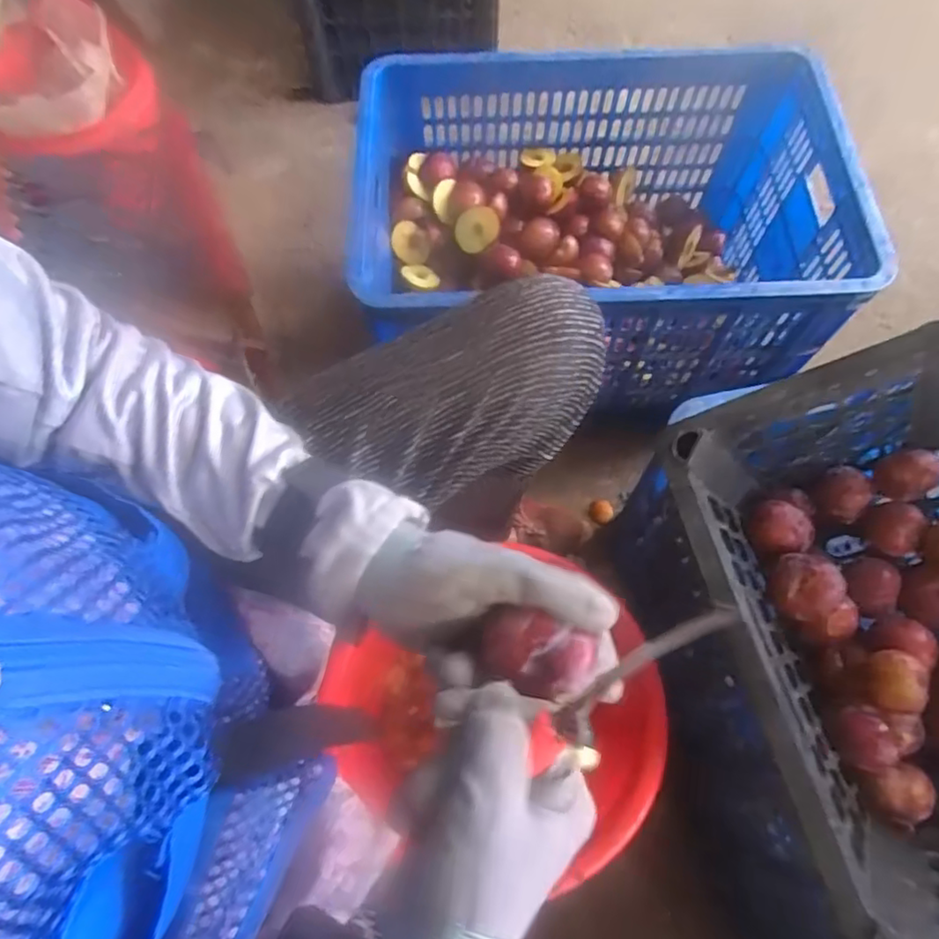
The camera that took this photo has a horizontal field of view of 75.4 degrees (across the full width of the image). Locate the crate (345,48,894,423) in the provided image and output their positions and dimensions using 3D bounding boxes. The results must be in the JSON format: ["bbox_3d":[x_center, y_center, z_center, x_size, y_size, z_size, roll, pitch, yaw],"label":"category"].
[{"bbox_3d":[0.148,-0.290,0.768,0.531,0.247,0.367,-1,67,0],"label":"crate"}]

